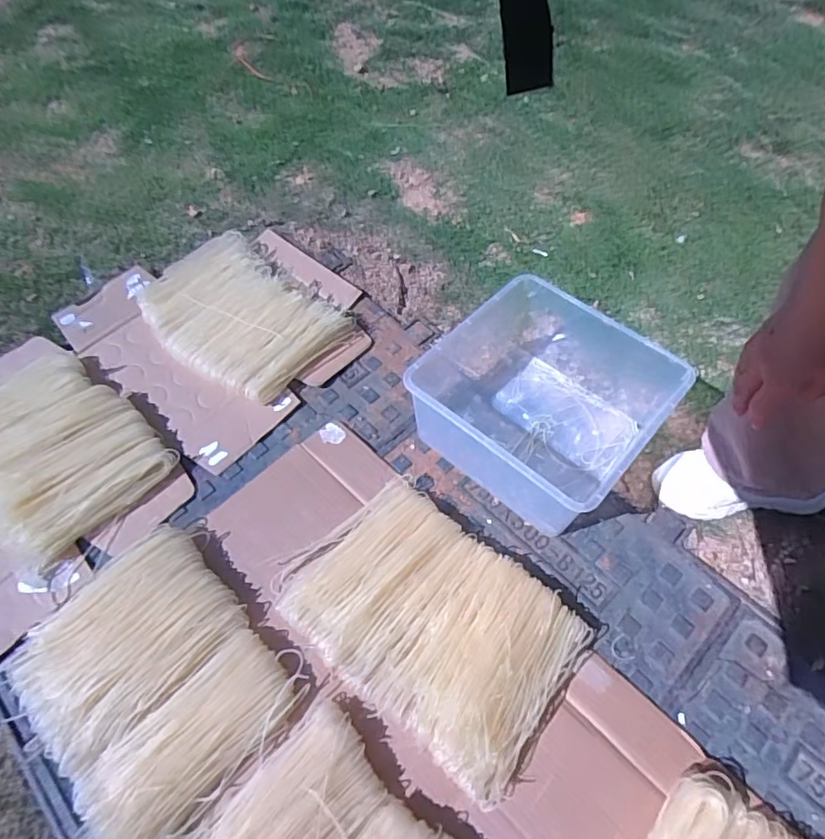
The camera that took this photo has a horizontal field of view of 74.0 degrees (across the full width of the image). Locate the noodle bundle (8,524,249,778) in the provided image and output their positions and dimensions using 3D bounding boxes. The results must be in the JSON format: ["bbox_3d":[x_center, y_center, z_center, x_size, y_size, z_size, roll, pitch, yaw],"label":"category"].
[{"bbox_3d":[-0.345,0.262,0.660,0.241,0.042,0.174,-42,66,-16],"label":"noodle bundle"}]

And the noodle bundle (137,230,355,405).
[{"bbox_3d":[-0.301,-0.187,0.954,0.340,0.063,0.253,37,71,22],"label":"noodle bundle"}]

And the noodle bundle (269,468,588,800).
[{"bbox_3d":[0.020,0.240,0.689,0.352,0.075,0.248,33,66,18],"label":"noodle bundle"}]

